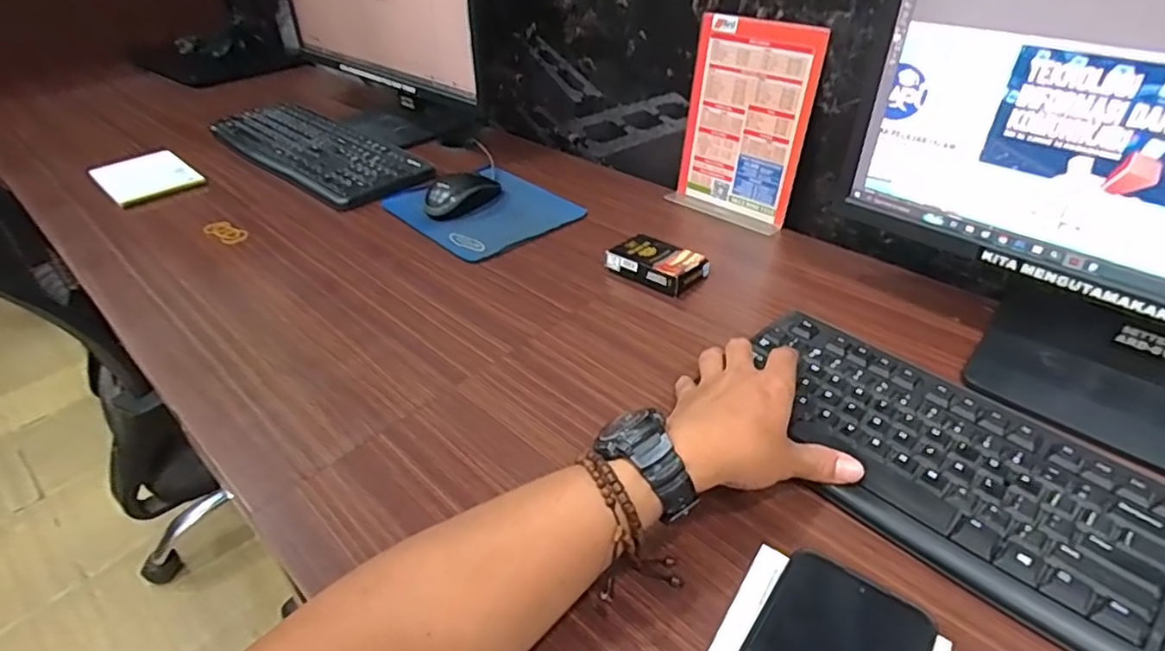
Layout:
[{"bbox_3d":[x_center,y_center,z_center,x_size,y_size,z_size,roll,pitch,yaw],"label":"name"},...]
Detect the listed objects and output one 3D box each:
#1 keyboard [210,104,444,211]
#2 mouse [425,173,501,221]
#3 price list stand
[{"bbox_3d":[-0.406,-0.268,0.920,0.160,0.026,0.444,-33,47,-32],"label":"keyboard"},{"bbox_3d":[-0.148,-0.167,0.762,0.059,0.033,0.107,25,46,31],"label":"mouse"},{"bbox_3d":[0.182,-0.229,0.700,0.145,0.204,0.056,27,47,33],"label":"price list stand"}]

